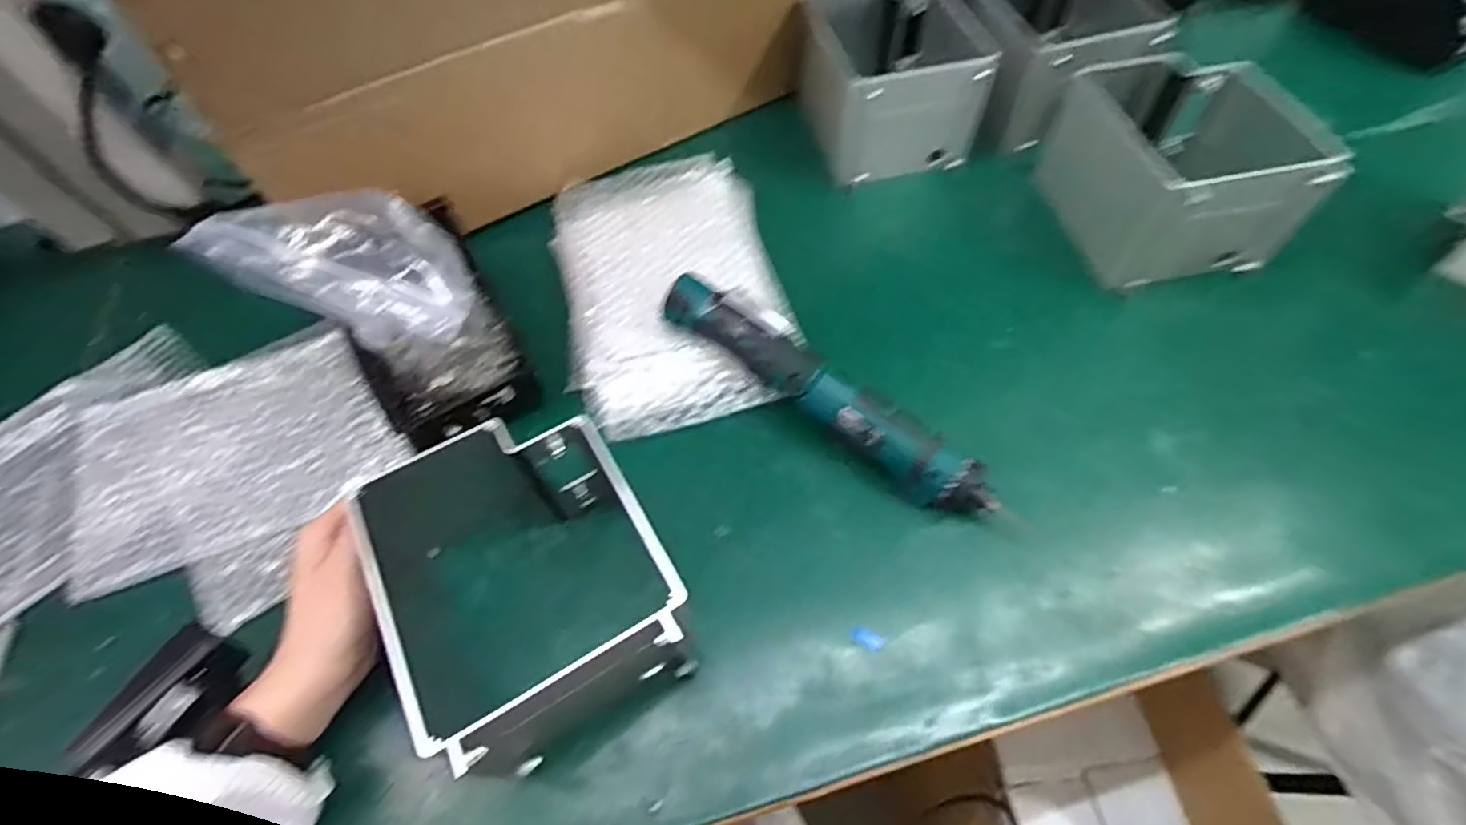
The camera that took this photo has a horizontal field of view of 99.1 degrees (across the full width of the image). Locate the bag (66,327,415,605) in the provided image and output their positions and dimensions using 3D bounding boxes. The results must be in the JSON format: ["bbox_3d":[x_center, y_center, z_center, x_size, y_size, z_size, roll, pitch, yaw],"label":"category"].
[{"bbox_3d":[-0.362,0.024,0.452,0.209,0.020,0.160,-27,61,-13],"label":"bag"}]

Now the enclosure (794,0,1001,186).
[{"bbox_3d":[0.153,-0.312,0.596,0.150,0.103,0.156,-11,58,-4],"label":"enclosure"}]

